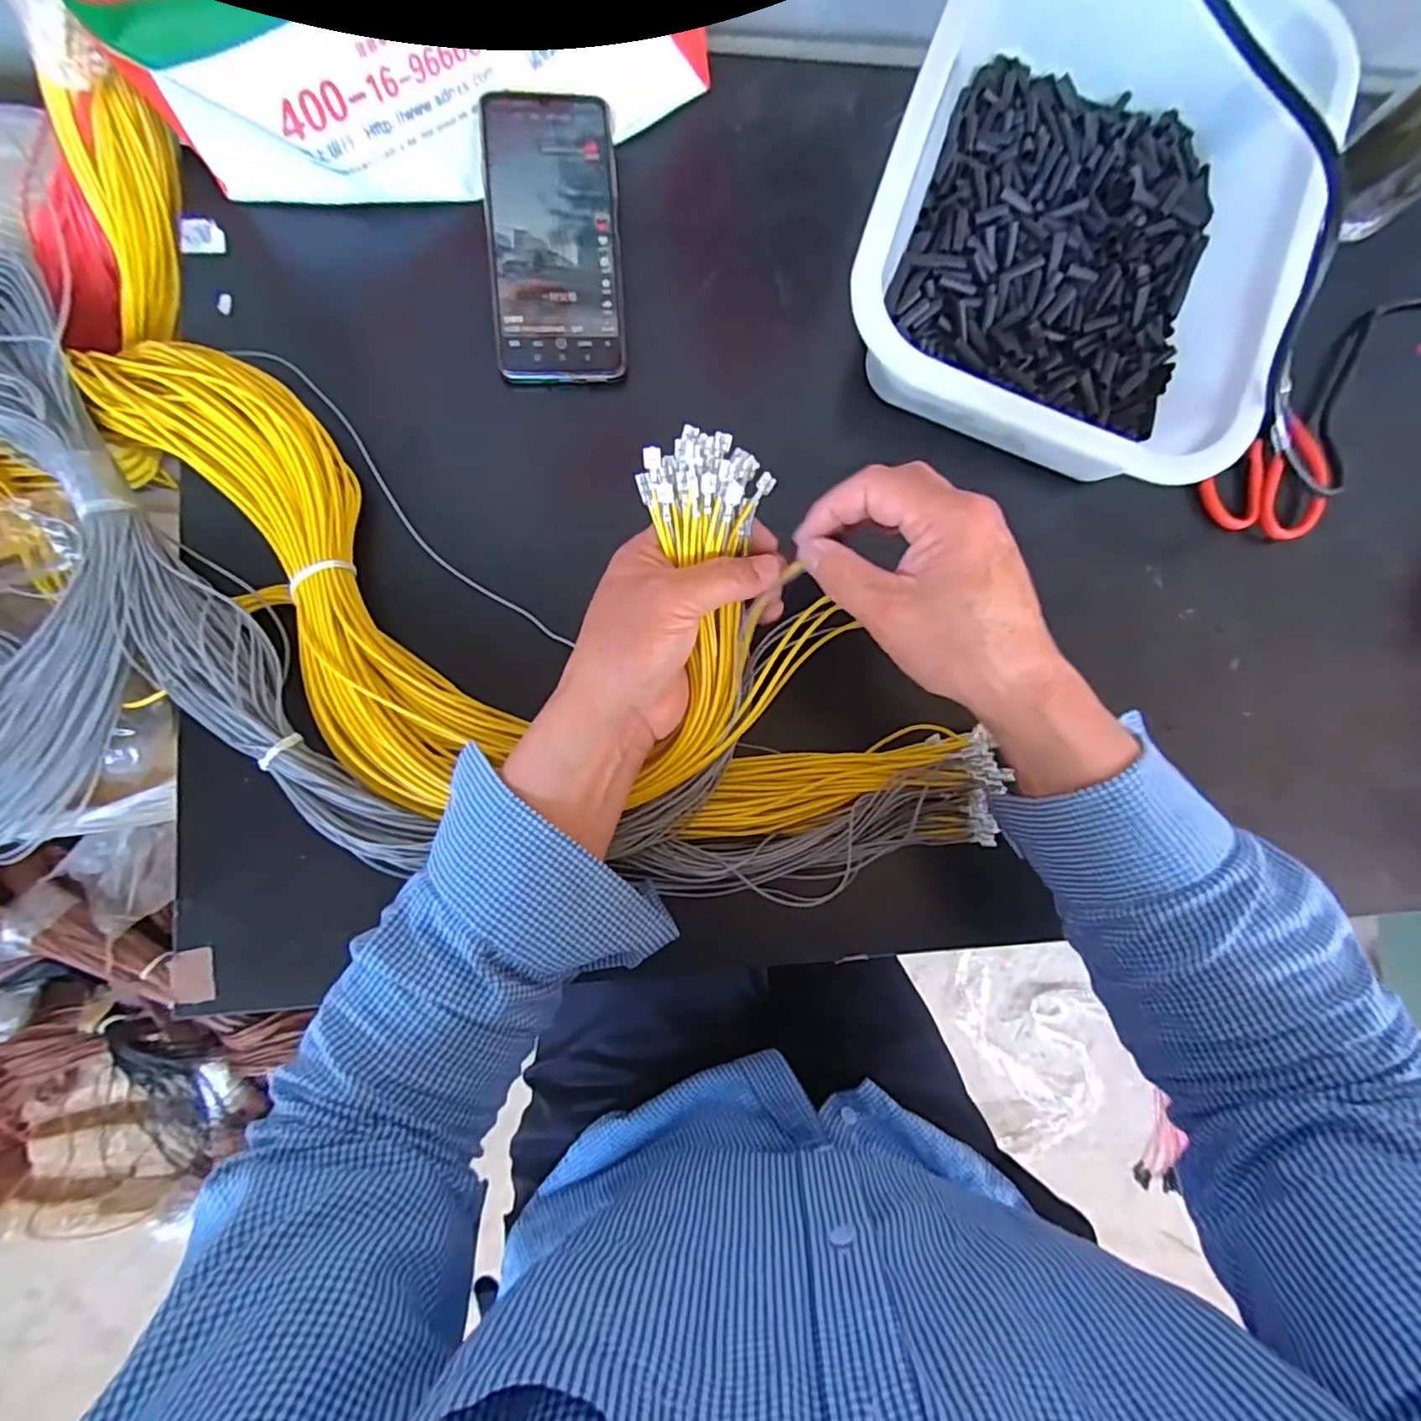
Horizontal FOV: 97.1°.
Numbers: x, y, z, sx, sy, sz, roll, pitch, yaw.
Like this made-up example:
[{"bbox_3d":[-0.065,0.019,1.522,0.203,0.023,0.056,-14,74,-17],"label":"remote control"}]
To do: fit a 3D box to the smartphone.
[{"bbox_3d":[-0.096,-0.288,0.386,0.078,0.008,0.167,-4,92,-6],"label":"smartphone"}]

